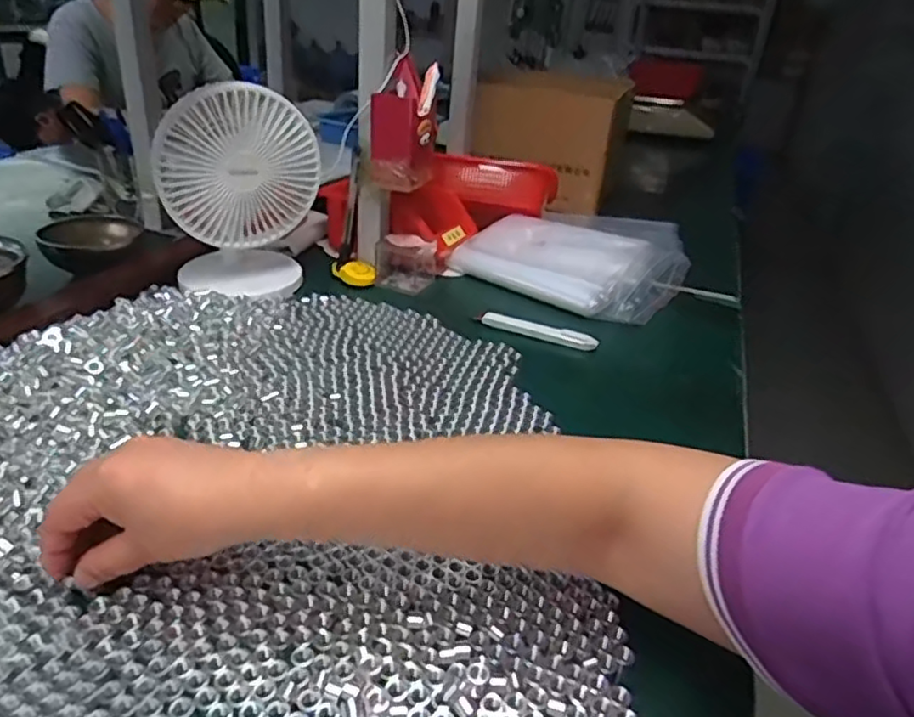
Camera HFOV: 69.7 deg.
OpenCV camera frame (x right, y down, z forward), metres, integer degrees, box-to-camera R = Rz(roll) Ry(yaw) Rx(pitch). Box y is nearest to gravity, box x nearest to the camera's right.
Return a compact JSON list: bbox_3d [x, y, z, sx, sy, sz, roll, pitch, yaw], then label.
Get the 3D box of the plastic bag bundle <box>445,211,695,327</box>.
[{"bbox_3d":[0.141,-0.117,0.836,0.252,0.074,0.165,25,35,31],"label":"plastic bag bundle"}]

